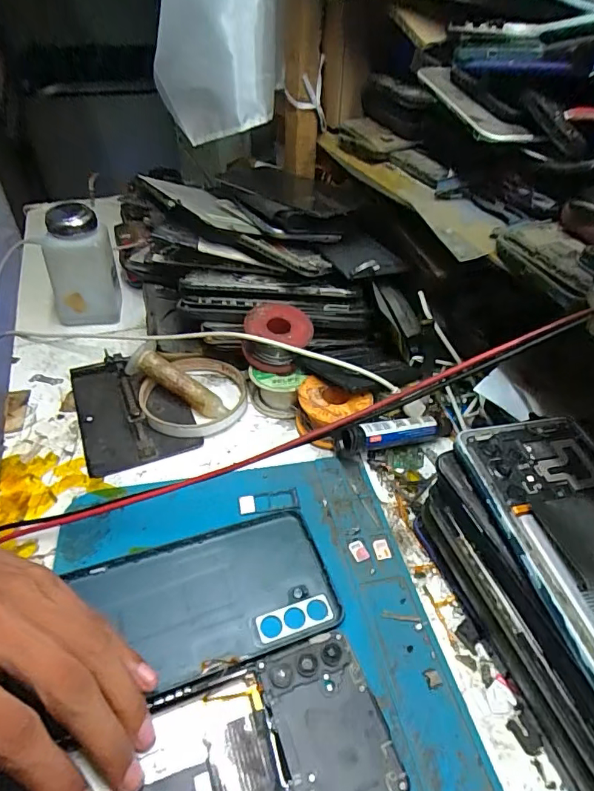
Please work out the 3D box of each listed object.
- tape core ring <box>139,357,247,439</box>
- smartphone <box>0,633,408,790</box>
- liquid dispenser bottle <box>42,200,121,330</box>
[{"bbox_3d":[-0.082,0.000,0.375,0.082,0.014,0.082,2,42,-1],"label":"tape core ring"},{"bbox_3d":[-0.042,0.162,0.194,0.167,0.011,0.071,-14,44,-18],"label":"smartphone"},{"bbox_3d":[-0.198,-0.118,0.431,0.059,0.095,0.050,-13,44,-18],"label":"liquid dispenser bottle"}]

